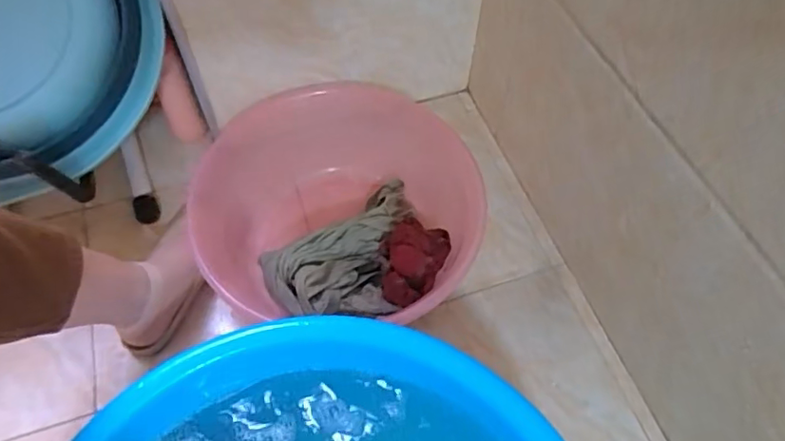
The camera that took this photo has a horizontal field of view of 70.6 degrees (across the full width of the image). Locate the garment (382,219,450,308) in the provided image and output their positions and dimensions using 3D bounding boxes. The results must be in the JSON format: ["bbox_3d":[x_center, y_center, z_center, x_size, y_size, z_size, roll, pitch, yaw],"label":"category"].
[{"bbox_3d":[0.030,0.042,0.676,0.080,0.048,0.130,2,56,2],"label":"garment"}]

